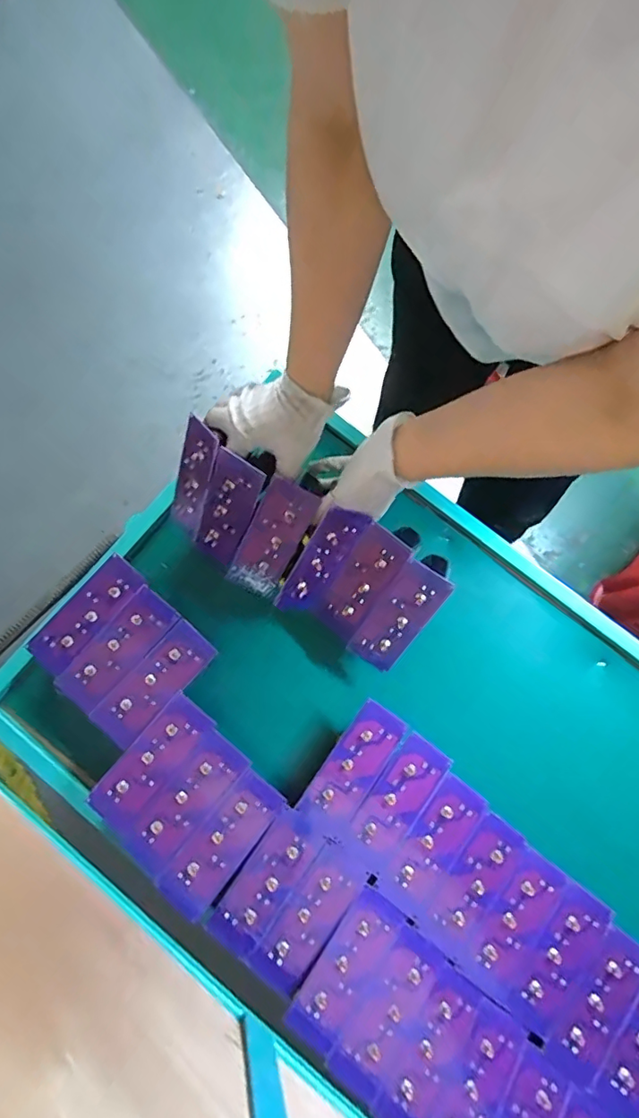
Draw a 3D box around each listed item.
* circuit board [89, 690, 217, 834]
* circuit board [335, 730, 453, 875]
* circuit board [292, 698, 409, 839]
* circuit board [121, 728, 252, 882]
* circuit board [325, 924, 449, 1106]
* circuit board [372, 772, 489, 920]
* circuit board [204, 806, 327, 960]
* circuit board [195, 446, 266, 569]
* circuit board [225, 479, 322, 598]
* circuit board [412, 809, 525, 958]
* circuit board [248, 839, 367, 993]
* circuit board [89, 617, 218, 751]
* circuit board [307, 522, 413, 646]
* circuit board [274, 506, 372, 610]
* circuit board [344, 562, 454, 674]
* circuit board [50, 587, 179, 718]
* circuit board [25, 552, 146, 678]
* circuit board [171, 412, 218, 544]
[{"bbox_3d":[-0.174,0.209,0.550,0.053,0.006,0.137,39,75,6],"label":"circuit board"},{"bbox_3d":[0.078,0.253,0.552,0.054,0.005,0.140,35,80,5],"label":"circuit board"},{"bbox_3d":[0.034,0.218,0.558,0.053,0.006,0.136,36,80,5],"label":"circuit board"},{"bbox_3d":[-0.136,0.246,0.539,0.054,0.010,0.135,40,80,6],"label":"circuit board"},{"bbox_3d":[0.068,0.432,0.507,0.054,0.011,0.135,37,80,6],"label":"circuit board"},{"bbox_3d":[0.116,0.293,0.548,0.055,0.005,0.136,38,80,6],"label":"circuit board"},{"bbox_3d":[-0.053,0.323,0.535,0.052,0.007,0.134,37,80,6],"label":"circuit board"},{"bbox_3d":[-0.100,-0.050,0.560,0.054,0.132,0.006,33,38,5],"label":"circuit board"},{"bbox_3d":[-0.053,-0.017,0.564,0.057,0.007,0.141,29,121,-2],"label":"circuit board"},{"bbox_3d":[0.156,0.330,0.545,0.053,0.007,0.134,39,80,6],"label":"circuit board"},{"bbox_3d":[-0.010,0.355,0.530,0.053,0.009,0.130,38,80,6],"label":"circuit board"},{"bbox_3d":[-0.178,0.133,0.572,0.055,0.005,0.137,41,81,6],"label":"circuit board"},{"bbox_3d":[0.041,0.029,0.573,0.055,0.013,0.138,36,120,5],"label":"circuit board"},{"bbox_3d":[-0.001,0.006,0.560,0.049,0.137,0.010,15,37,-28],"label":"circuit board"},{"bbox_3d":[0.083,0.063,0.567,0.053,0.011,0.130,35,118,5],"label":"circuit board"},{"bbox_3d":[-0.219,0.096,0.574,0.054,0.006,0.136,40,80,6],"label":"circuit board"},{"bbox_3d":[-0.255,0.059,0.580,0.049,0.004,0.134,40,80,6],"label":"circuit board"},{"bbox_3d":[-0.136,-0.085,0.570,0.054,0.125,0.009,44,41,23],"label":"circuit board"}]

